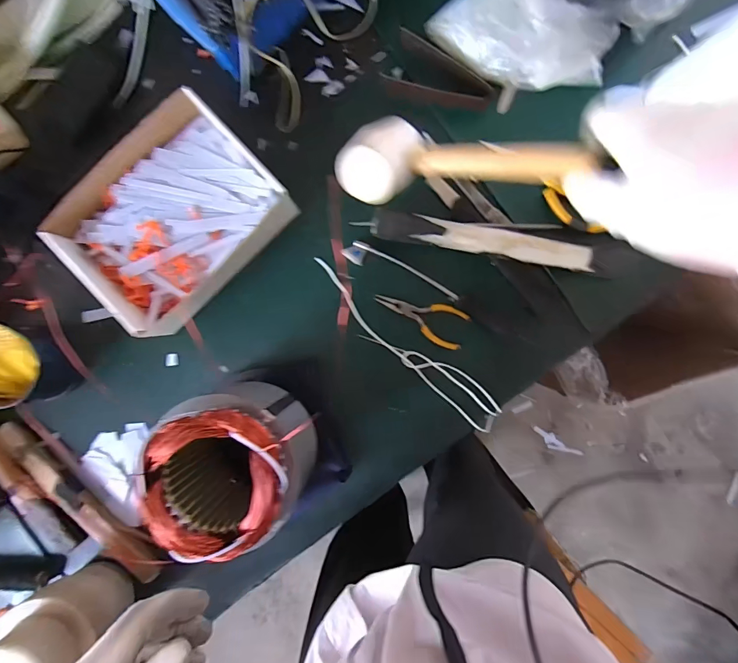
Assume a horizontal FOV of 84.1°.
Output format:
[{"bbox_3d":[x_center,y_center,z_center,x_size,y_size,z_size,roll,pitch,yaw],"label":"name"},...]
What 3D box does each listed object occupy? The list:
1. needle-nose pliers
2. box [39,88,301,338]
[{"bbox_3d":[0.068,-0.022,0.531,0.121,0.017,0.050,25,93,1],"label":"needle-nose pliers"},{"bbox_3d":[-0.231,-0.137,0.502,0.248,0.065,0.192,-44,90,3],"label":"box"}]

